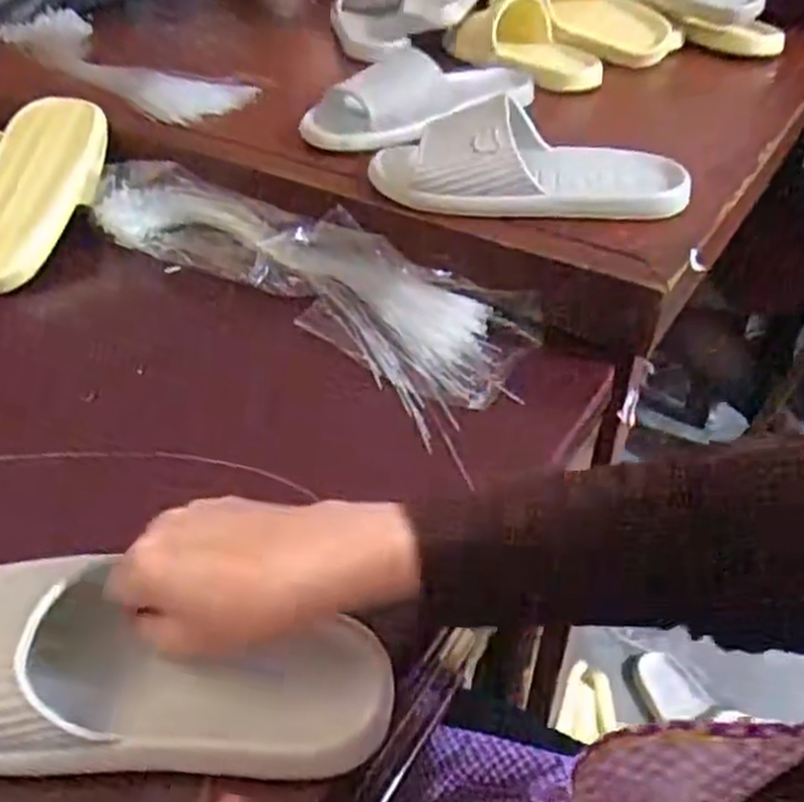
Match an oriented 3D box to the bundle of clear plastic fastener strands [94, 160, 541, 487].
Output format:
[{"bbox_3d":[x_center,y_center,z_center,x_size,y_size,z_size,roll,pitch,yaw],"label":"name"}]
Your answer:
[{"bbox_3d":[-0.089,-0.121,0.672,0.445,0.061,0.138,30,48,29],"label":"bundle of clear plastic fastener strands"}]

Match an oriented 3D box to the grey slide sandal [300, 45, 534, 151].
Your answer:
[{"bbox_3d":[0.021,-0.317,0.784,0.270,0.062,0.088,-30,50,-31],"label":"grey slide sandal"}]

